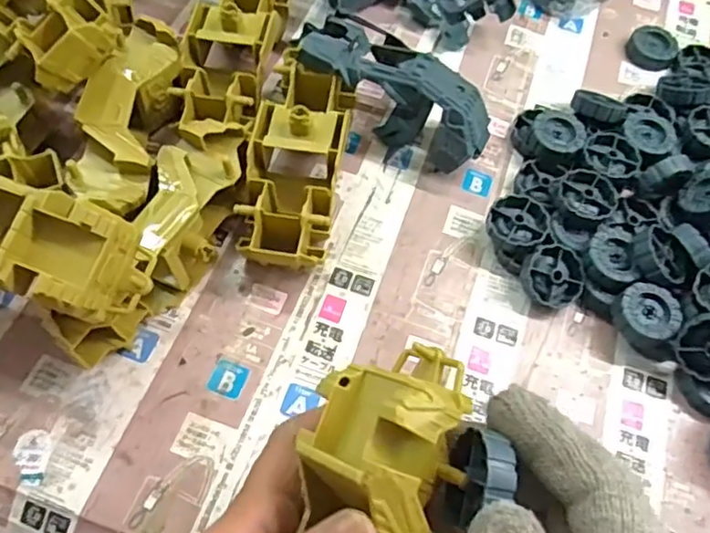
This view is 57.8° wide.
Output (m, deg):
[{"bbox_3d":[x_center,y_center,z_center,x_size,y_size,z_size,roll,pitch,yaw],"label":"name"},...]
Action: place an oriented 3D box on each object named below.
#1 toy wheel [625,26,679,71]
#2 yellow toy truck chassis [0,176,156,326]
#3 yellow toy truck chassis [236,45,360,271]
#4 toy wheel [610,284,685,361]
[{"bbox_3d":[0.240,-0.177,0.520,0.037,0.013,0.037,1,61,-2],"label":"toy wheel"},{"bbox_3d":[-0.184,-0.018,0.330,0.163,0.051,0.056,21,63,8],"label":"yellow toy truck chassis"},{"bbox_3d":[-0.037,-0.065,0.415,0.057,0.054,0.145,9,61,2],"label":"yellow toy truck chassis"},{"bbox_3d":[0.179,0.034,0.398,0.038,0.028,0.039,1,61,-2],"label":"toy wheel"}]

